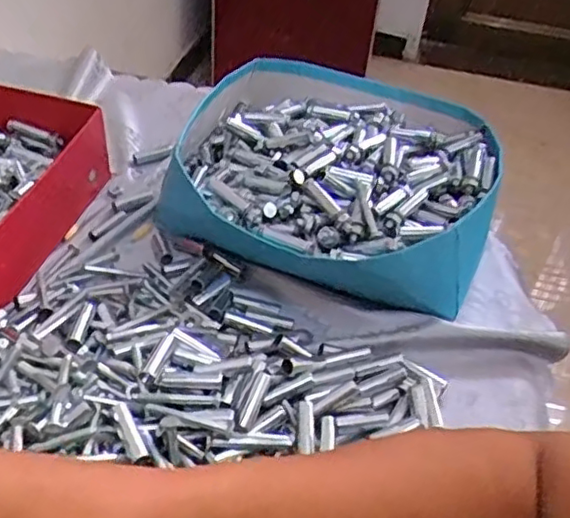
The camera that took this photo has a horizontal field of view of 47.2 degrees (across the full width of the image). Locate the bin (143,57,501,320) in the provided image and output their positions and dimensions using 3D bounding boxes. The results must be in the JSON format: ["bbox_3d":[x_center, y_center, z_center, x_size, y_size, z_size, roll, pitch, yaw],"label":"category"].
[{"bbox_3d":[0.048,-0.077,0.606,0.274,0.088,0.279,19,44,12],"label":"bin"}]

